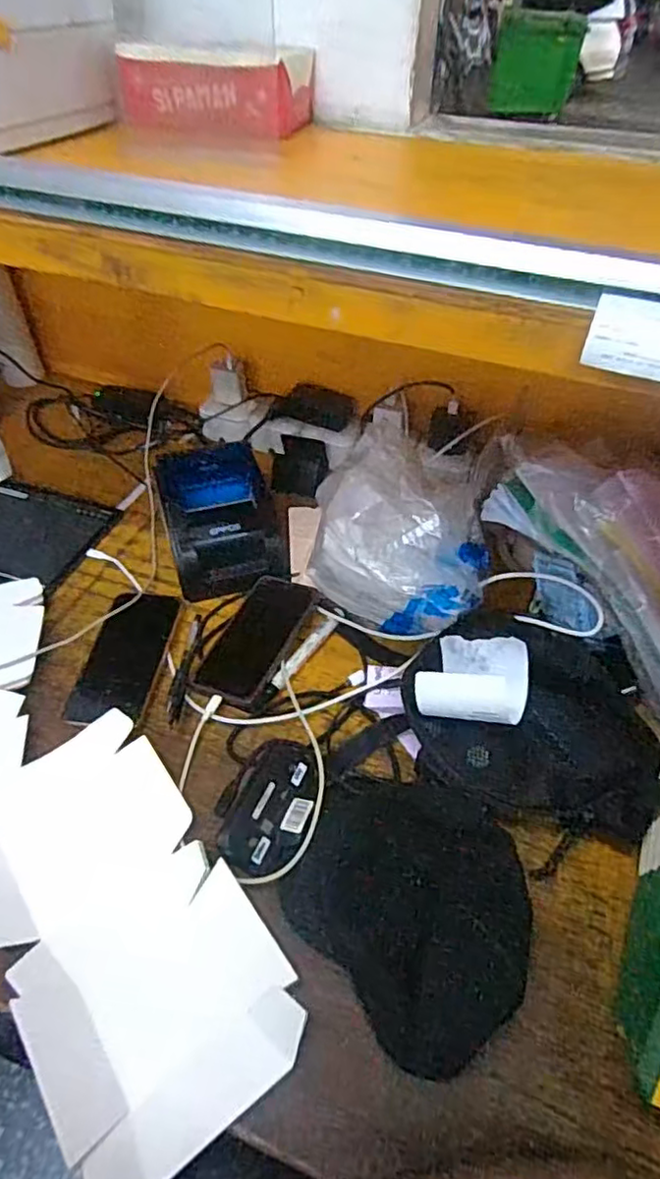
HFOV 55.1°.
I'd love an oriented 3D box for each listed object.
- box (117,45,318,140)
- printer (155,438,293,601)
[{"bbox_3d":[-0.117,-0.518,0.656,0.184,0.060,0.120,7,47,4],"label":"box"},{"bbox_3d":[-0.124,-0.082,0.749,0.135,0.110,0.138,-13,49,-13],"label":"printer"}]

